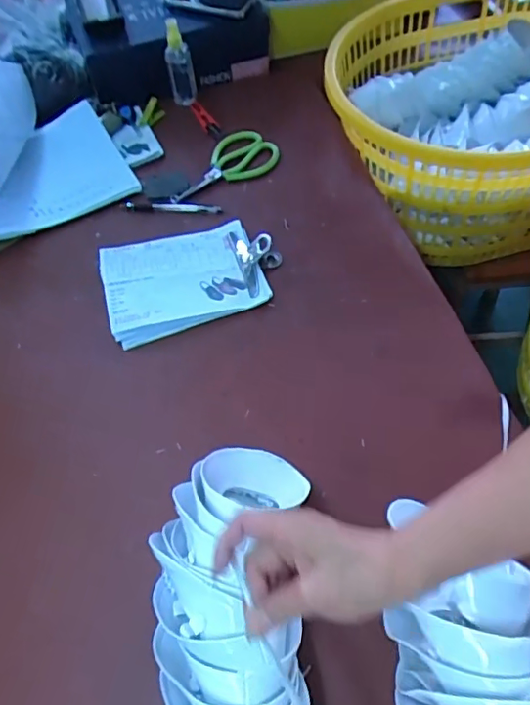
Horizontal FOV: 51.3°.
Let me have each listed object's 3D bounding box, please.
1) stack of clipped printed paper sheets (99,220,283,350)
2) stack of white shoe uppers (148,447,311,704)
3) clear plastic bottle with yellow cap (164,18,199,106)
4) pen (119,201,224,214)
[{"bbox_3d":[-0.104,-0.112,0.763,0.236,0.032,0.163,-15,59,-7],"label":"stack of clipped printed paper sheets"},{"bbox_3d":[-0.027,0.241,0.501,0.146,0.113,0.351,-1,59,2],"label":"stack of white shoe uppers"},{"bbox_3d":[-0.145,-0.495,0.950,0.045,0.122,0.046,-7,59,-3],"label":"clear plastic bottle with yellow cap"},{"bbox_3d":[-0.146,-0.225,0.855,0.159,0.012,0.014,6,59,6],"label":"pen"}]

